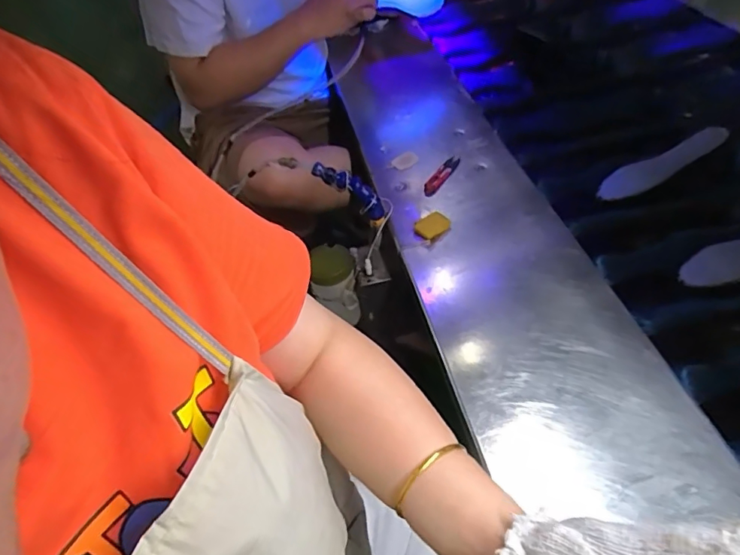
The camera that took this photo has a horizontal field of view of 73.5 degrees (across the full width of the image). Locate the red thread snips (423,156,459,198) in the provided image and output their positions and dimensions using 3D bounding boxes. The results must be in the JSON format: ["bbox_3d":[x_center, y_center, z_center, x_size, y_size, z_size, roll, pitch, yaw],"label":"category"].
[{"bbox_3d":[0.117,-0.169,0.817,0.026,0.005,0.109,27,54,19],"label":"red thread snips"}]

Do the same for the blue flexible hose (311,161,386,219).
[{"bbox_3d":[-0.024,-0.130,0.719,0.125,0.037,0.030,33,48,-19],"label":"blue flexible hose"}]

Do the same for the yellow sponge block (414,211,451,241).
[{"bbox_3d":[0.093,-0.075,0.729,0.052,0.015,0.036,-33,58,-27],"label":"yellow sponge block"}]

